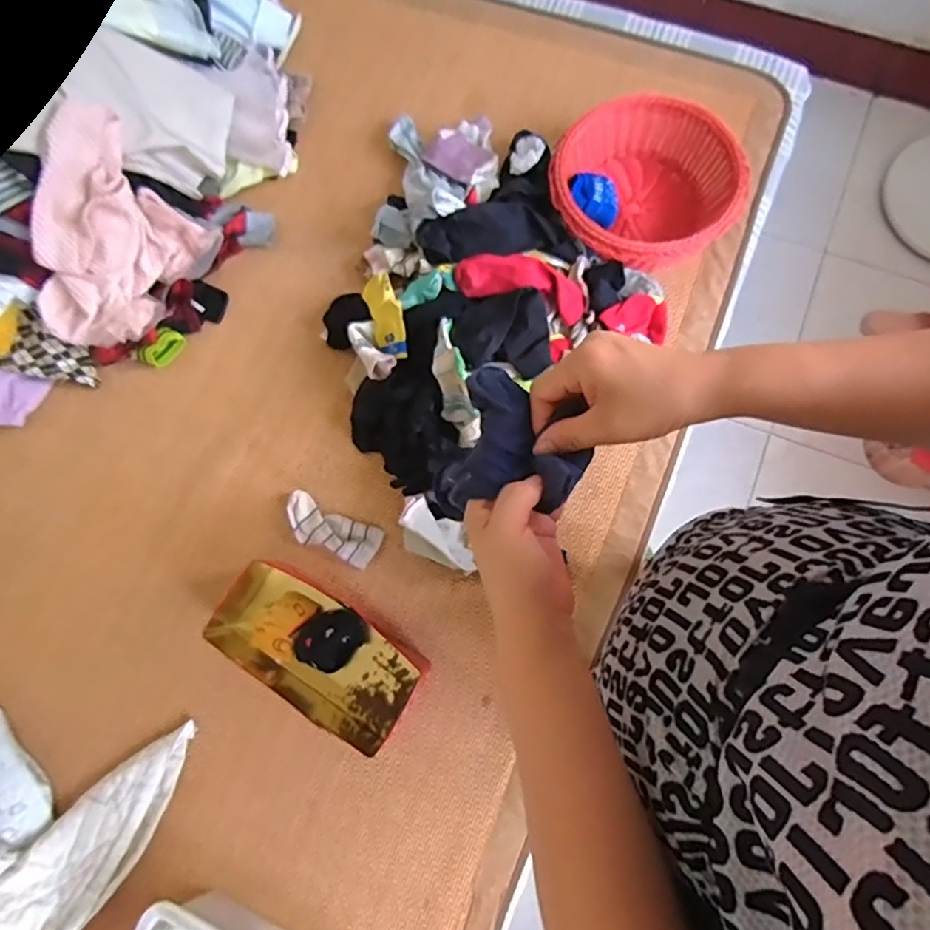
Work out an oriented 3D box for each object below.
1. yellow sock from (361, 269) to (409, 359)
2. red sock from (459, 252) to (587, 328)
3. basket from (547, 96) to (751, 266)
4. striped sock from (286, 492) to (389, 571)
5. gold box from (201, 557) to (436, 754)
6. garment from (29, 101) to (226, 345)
[{"bbox_3d":[-0.113,-0.225,0.844,0.026,0.067,0.150,-7,71,-43],"label":"yellow sock"},{"bbox_3d":[0.085,-0.267,0.831,0.196,0.080,0.056,12,79,5],"label":"red sock"},{"bbox_3d":[0.275,-0.429,0.877,0.277,0.098,0.277,0,79,2],"label":"basket"},{"bbox_3d":[-0.202,0.100,0.856,0.153,0.028,0.064,25,75,6],"label":"striped sock"},{"bbox_3d":[-0.213,0.263,0.799,0.309,0.076,0.156,34,81,7],"label":"gold box"},{"bbox_3d":[-0.551,-0.338,0.852,0.193,0.157,0.297,36,82,9],"label":"garment"}]

